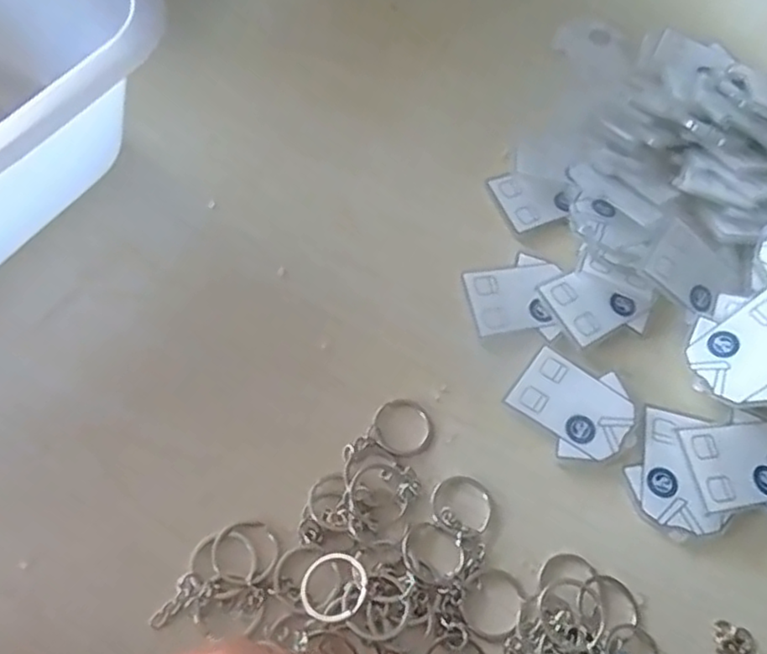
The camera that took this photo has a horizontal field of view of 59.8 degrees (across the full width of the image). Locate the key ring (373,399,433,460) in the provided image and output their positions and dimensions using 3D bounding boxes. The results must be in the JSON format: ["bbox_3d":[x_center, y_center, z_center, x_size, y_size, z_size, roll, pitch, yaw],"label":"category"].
[{"bbox_3d":[0.008,0.042,0.279,0.025,0.004,0.025,1,62,-3],"label":"key ring"}]

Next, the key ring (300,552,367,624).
[{"bbox_3d":[-0.018,0.096,0.246,0.024,0.004,0.025,-4,54,6],"label":"key ring"}]

